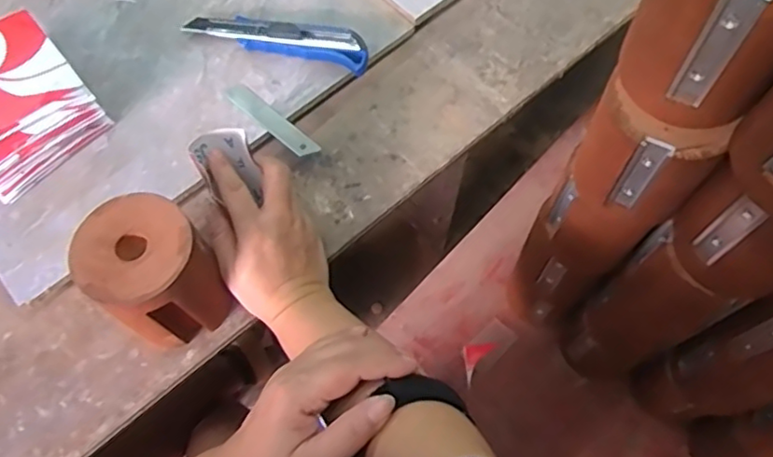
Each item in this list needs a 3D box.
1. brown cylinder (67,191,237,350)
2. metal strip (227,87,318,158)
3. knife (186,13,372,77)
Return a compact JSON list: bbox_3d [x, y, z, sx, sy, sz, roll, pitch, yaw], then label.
[{"bbox_3d":[-0.160,0.034,0.445,0.081,0.103,0.073,40,73,16],"label":"brown cylinder"},{"bbox_3d":[-0.098,-0.092,0.535,0.092,0.007,0.019,39,72,15],"label":"metal strip"},{"bbox_3d":[-0.095,-0.174,0.561,0.171,0.024,0.039,18,68,9],"label":"knife"}]

